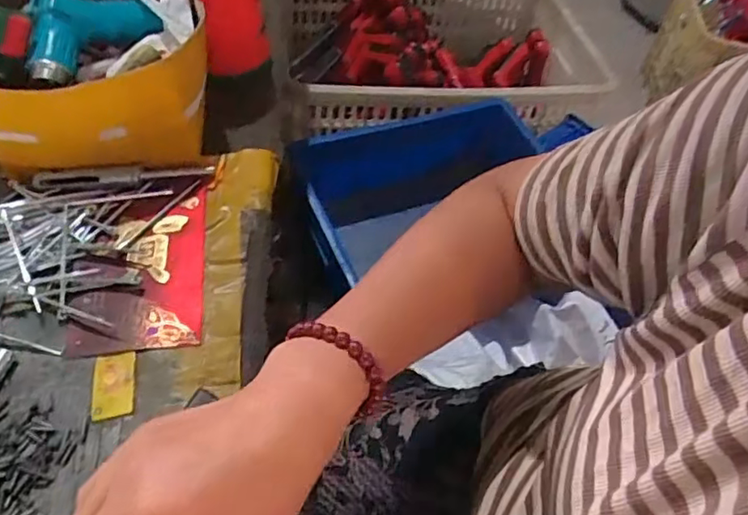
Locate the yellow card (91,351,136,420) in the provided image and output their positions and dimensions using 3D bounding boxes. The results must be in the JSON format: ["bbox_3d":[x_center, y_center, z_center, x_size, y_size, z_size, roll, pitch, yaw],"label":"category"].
[{"bbox_3d":[-0.161,0.077,0.368,0.024,0.004,0.044,-7,52,-12],"label":"yellow card"}]

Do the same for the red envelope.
[{"bbox_3d":[-0.170,-0.001,0.435,0.086,0.006,0.153,-3,51,-9],"label":"red envelope"}]

